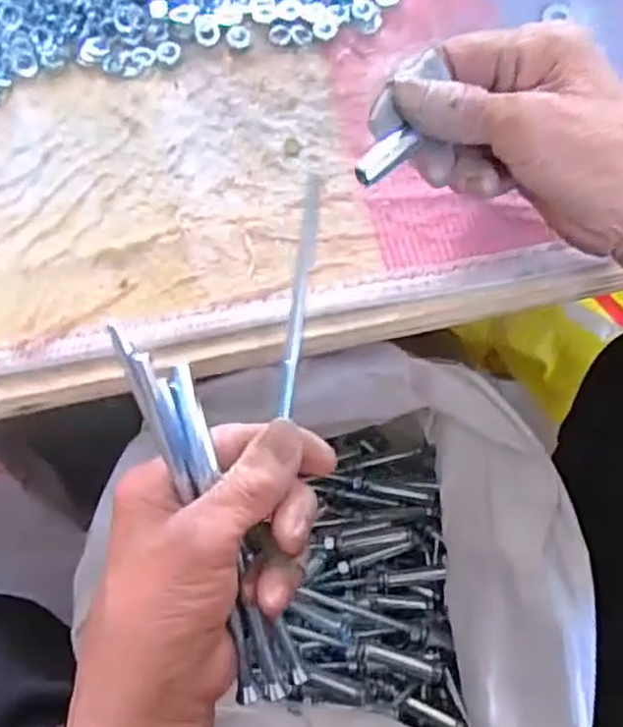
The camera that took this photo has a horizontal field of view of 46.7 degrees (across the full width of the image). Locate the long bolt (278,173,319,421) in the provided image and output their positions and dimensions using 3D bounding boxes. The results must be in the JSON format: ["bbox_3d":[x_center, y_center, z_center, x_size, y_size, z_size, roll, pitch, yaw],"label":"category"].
[{"bbox_3d":[-0.005,-0.029,0.300,0.006,0.005,0.101,6,85,6],"label":"long bolt"}]

